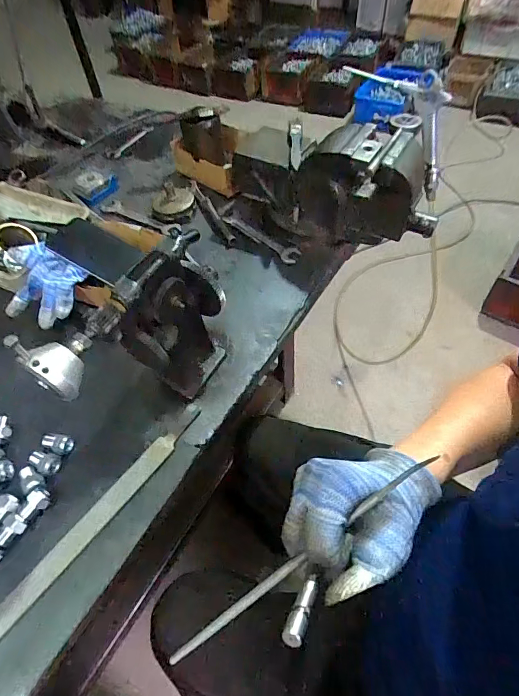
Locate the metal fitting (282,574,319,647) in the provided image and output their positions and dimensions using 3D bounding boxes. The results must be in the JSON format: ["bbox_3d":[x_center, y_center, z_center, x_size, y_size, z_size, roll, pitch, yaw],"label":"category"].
[{"bbox_3d":[0.025,0.148,0.227,0.010,0.007,0.041,21,26,17],"label":"metal fitting"}]

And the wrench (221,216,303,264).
[{"bbox_3d":[-0.001,-0.187,0.666,0.160,0.007,0.032,33,62,24],"label":"wrench"}]

